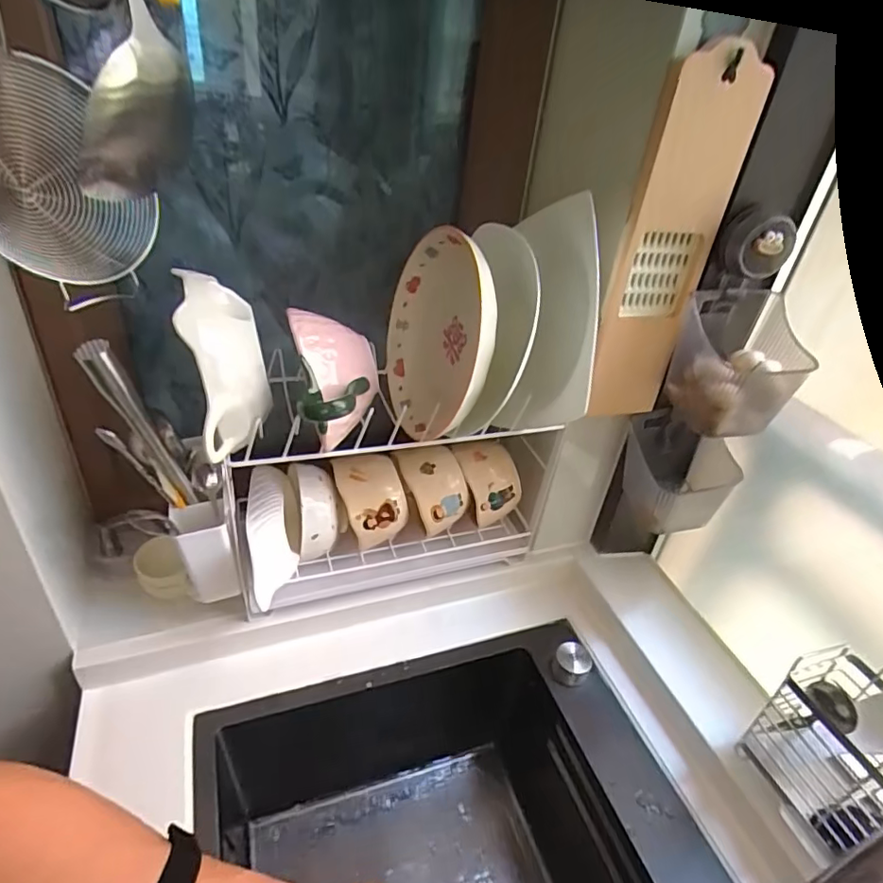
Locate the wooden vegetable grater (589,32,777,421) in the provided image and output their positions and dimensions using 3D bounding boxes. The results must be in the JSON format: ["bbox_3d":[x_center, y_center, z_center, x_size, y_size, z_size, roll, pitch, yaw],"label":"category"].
[{"bbox_3d":[0.208,-0.168,0.524,0.095,0.326,0.017,-3,36,-17],"label":"wooden vegetable grater"}]

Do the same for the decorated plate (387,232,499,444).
[{"bbox_3d":[-0.002,-0.105,0.560,0.034,0.195,0.195,2,22,-28],"label":"decorated plate"}]

